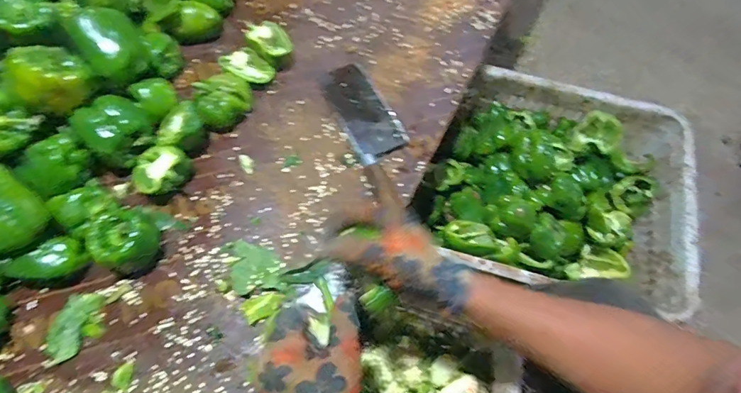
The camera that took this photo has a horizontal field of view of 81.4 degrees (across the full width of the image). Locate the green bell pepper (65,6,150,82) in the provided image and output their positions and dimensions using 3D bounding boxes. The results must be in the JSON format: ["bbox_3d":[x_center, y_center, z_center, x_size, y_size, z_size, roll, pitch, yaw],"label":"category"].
[{"bbox_3d":[-0.312,-0.185,0.521,0.071,0.058,0.076,-38,72,-15],"label":"green bell pepper"}]

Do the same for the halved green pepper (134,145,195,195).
[{"bbox_3d":[-0.256,-0.033,0.533,0.066,0.038,0.058,-31,71,-16],"label":"halved green pepper"}]

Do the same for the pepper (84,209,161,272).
[{"bbox_3d":[-0.274,0.050,0.487,0.077,0.052,0.067,35,68,12],"label":"pepper"}]

